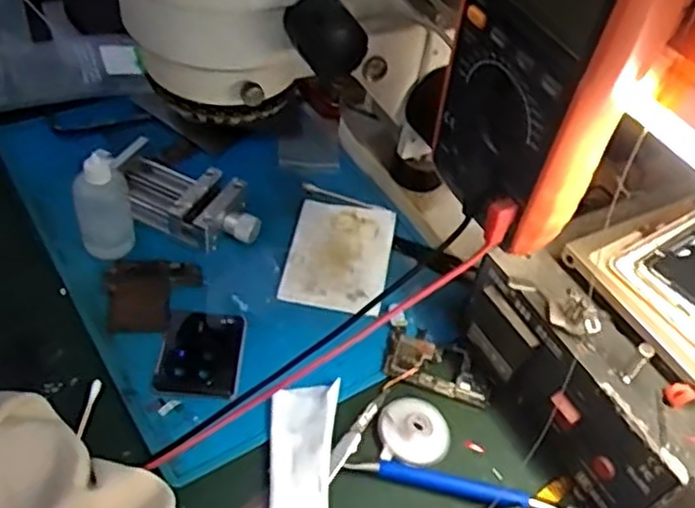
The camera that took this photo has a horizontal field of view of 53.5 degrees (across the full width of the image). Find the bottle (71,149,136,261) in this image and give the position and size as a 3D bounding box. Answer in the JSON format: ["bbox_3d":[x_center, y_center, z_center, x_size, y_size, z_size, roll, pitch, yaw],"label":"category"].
[{"bbox_3d":[-0.168,-0.035,0.472,0.036,0.082,0.025,-13,51,-19],"label":"bottle"}]

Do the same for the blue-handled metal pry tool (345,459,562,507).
[{"bbox_3d":[0.070,0.137,0.405,0.138,0.007,0.014,14,47,4],"label":"blue-handled metal pry tool"}]

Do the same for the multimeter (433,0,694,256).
[{"bbox_3d":[0.091,-0.085,0.302,0.053,0.168,0.089,-13,51,-19],"label":"multimeter"}]

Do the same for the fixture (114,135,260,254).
[{"bbox_3d":[-0.119,-0.041,0.516,0.120,0.032,0.058,21,48,11],"label":"fixture"}]

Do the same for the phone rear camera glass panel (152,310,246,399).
[{"bbox_3d":[-0.095,0.064,0.450,0.051,0.007,0.062,5,47,-4],"label":"phone rear camera glass panel"}]

